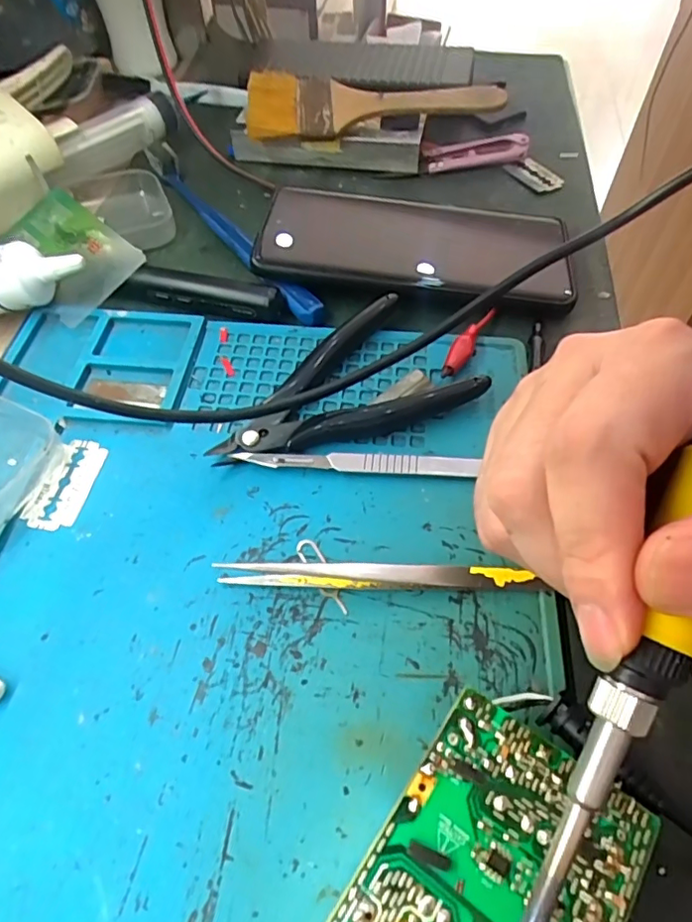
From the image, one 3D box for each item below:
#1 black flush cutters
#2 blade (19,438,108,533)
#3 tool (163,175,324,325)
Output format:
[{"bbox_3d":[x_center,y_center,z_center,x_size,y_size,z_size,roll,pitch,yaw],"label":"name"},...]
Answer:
[{"bbox_3d":[-0.004,-0.028,0.246,0.111,0.015,0.069,-30,60,-19],"label":"black flush cutters"},{"bbox_3d":[-0.115,0.008,0.229,0.022,0.004,0.042,9,56,7],"label":"blade"},{"bbox_3d":[-0.064,-0.126,0.316,0.018,0.012,0.165,-32,61,-20],"label":"tool"}]

